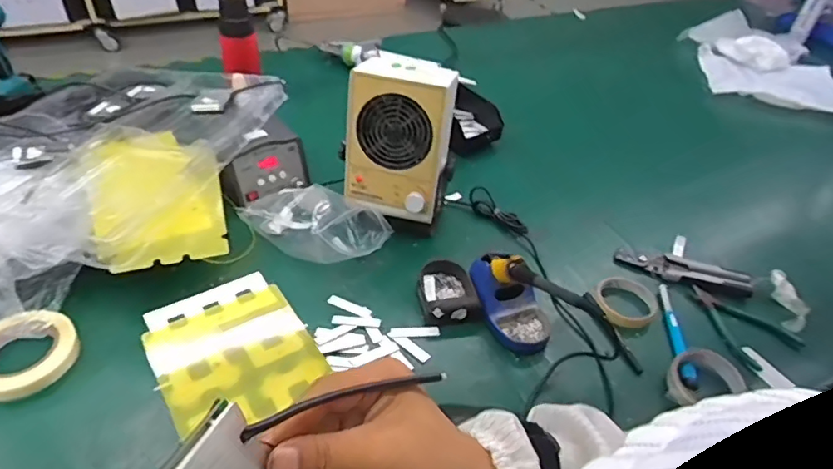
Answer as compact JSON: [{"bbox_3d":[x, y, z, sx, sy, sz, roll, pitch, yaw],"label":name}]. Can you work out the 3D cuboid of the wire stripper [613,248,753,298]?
[{"bbox_3d":[0.411,0.055,0.841,0.196,0.021,0.049,17,43,13],"label":"wire stripper"}]

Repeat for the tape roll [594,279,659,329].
[{"bbox_3d":[0.303,0.097,0.786,0.084,0.014,0.089,3,42,-3],"label":"tape roll"}]

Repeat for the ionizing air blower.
[{"bbox_3d":[-0.026,-0.126,0.830,0.158,0.243,0.129,6,42,1],"label":"ionizing air blower"}]

